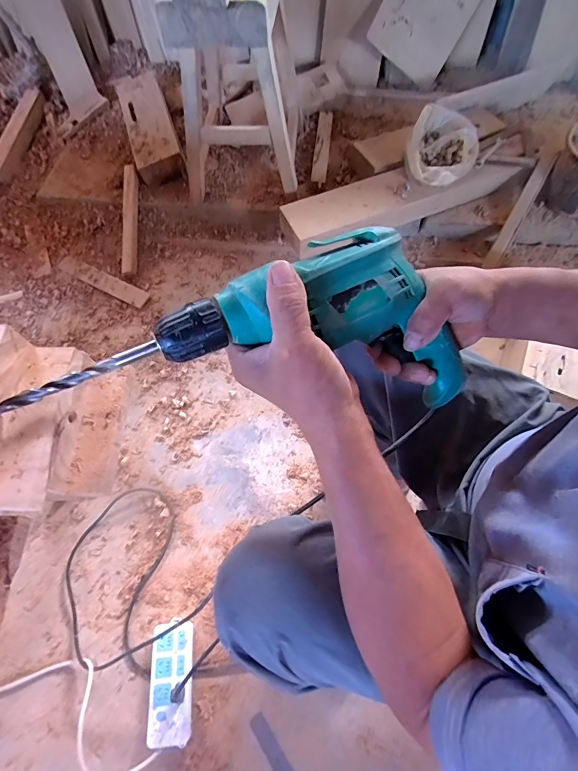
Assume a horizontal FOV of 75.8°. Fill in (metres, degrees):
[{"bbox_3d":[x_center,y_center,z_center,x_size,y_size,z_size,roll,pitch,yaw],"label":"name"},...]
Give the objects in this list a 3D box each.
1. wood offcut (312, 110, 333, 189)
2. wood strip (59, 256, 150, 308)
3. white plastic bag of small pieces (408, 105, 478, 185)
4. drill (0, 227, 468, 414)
[{"bbox_3d":[0.113,-0.819,1.282,0.051,0.021,0.355,3,73,11],"label":"wood offcut"},{"bbox_3d":[-0.596,-0.336,1.186,0.326,0.012,0.058,26,69,11],"label":"wood strip"},{"bbox_3d":[0.448,-0.687,1.072,0.194,0.122,0.155,9,64,7],"label":"white plastic bag of small pieces"},{"bbox_3d":[-0.007,-0.060,0.308,0.374,0.144,0.070,0,20,-20],"label":"drill"}]

